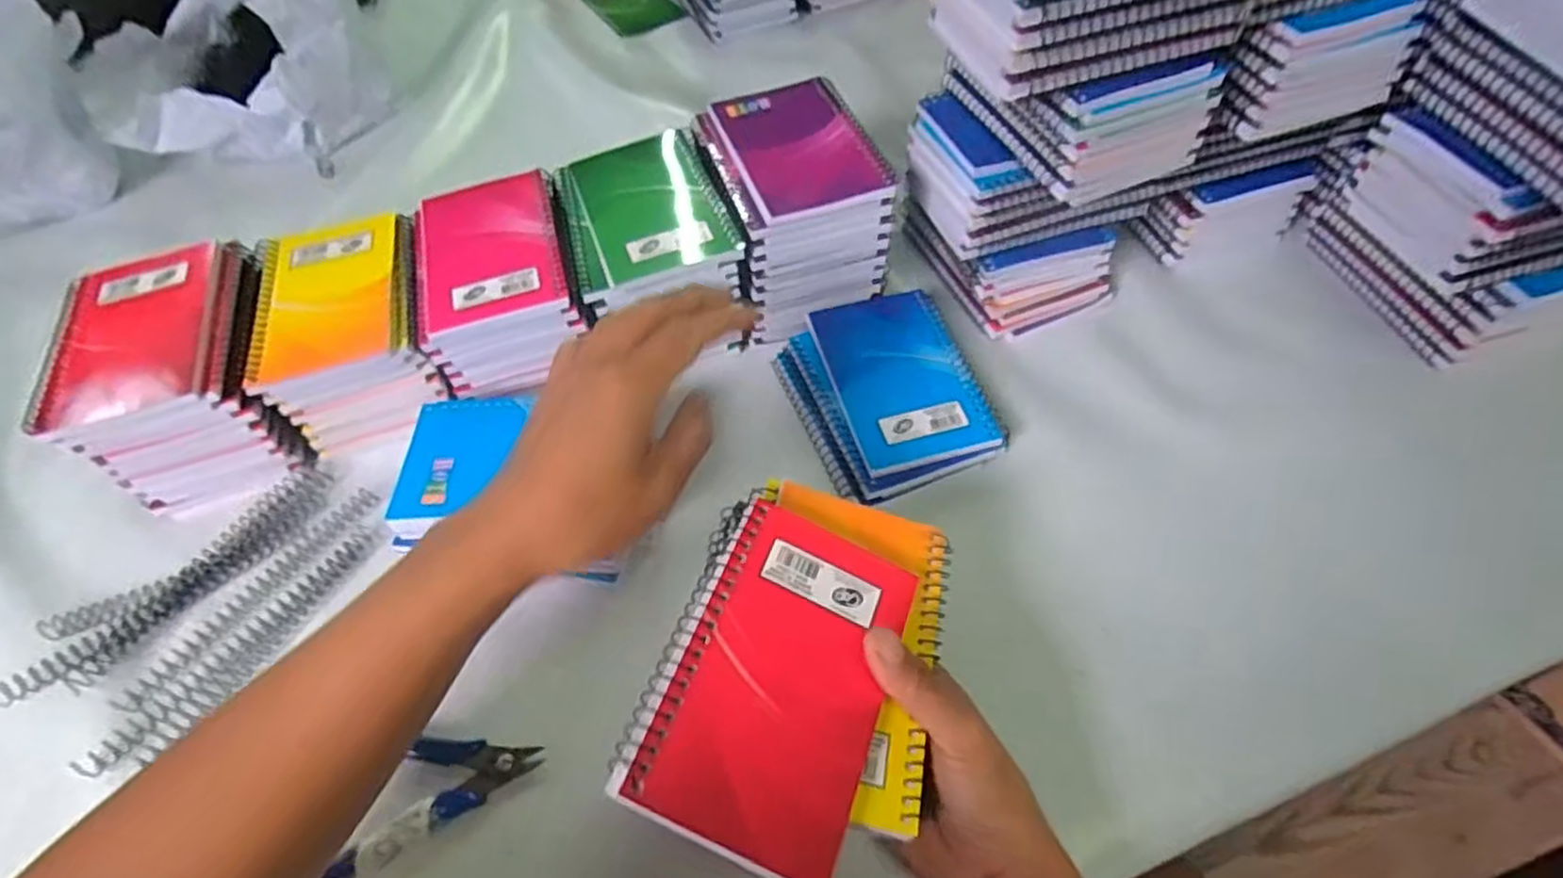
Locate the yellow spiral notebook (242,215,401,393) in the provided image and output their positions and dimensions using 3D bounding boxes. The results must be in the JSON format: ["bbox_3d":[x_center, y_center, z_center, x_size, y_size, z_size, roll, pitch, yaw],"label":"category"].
[{"bbox_3d":[-0.275,-0.085,0.454,0.085,0.012,0.120,-15,57,-6],"label":"yellow spiral notebook"}]

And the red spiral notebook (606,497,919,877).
[{"bbox_3d":[0.000,0.090,0.292,0.084,0.005,0.131,28,54,-3],"label":"red spiral notebook"}]

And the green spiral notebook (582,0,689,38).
[{"bbox_3d":[-0.163,-0.466,0.801,0.078,0.009,0.115,-32,61,-16],"label":"green spiral notebook"}]

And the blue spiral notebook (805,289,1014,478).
[{"bbox_3d":[0.074,-0.040,0.468,0.082,0.009,0.131,-15,54,-5],"label":"blue spiral notebook"}]

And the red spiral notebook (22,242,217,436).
[{"bbox_3d":[-0.370,-0.063,0.431,0.086,0.012,0.130,-15,57,-6],"label":"red spiral notebook"}]

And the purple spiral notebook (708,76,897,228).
[{"bbox_3d":[0.011,-0.187,0.478,0.084,0.009,0.128,-18,58,-8],"label":"purple spiral notebook"}]

